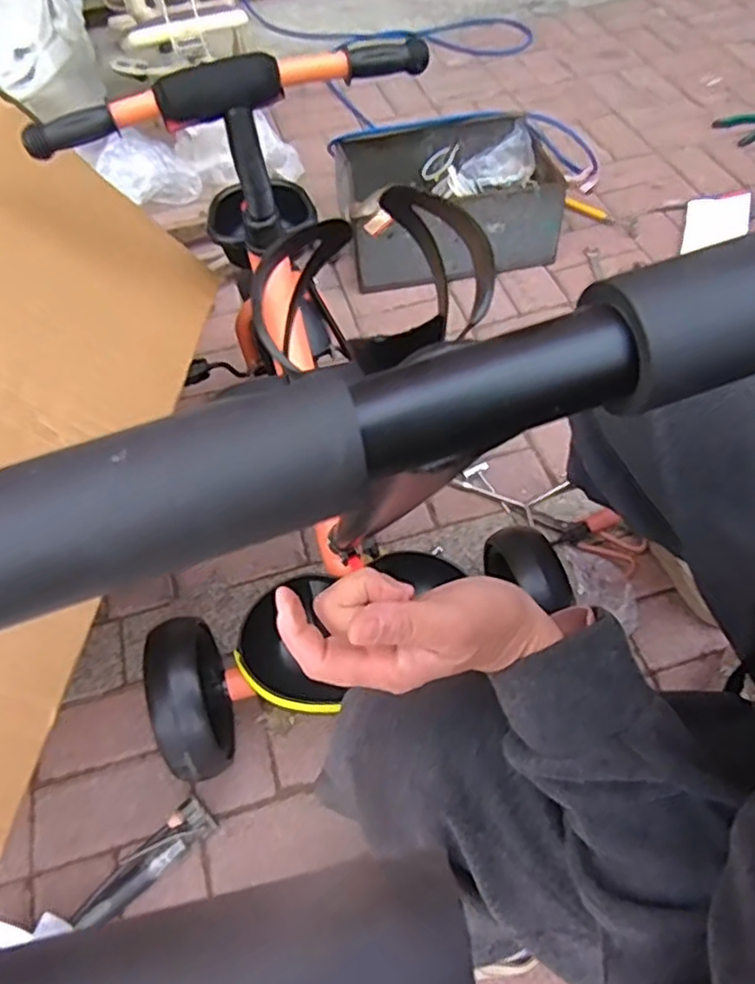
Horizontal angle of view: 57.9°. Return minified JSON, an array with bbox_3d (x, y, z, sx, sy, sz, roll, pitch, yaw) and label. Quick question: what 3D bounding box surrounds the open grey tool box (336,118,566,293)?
[{"bbox_3d":[0.137,-0.580,1.366,0.407,0.167,0.332,-9,54,-2],"label":"open grey tool box"}]

